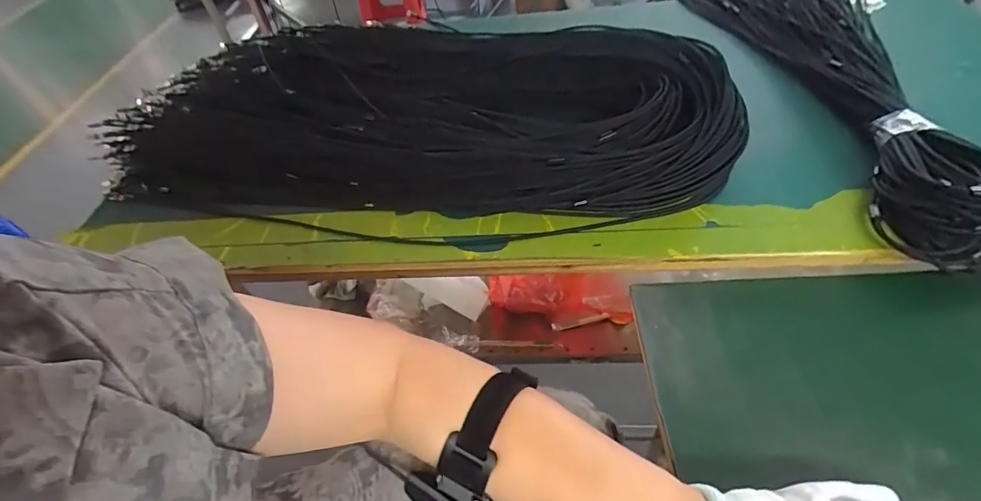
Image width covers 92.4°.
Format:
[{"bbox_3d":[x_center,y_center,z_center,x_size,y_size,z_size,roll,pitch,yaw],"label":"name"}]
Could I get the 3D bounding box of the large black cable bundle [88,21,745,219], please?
[{"bbox_3d":[-0.125,-0.209,0.629,0.788,0.105,0.404,1,48,8],"label":"large black cable bundle"}]

